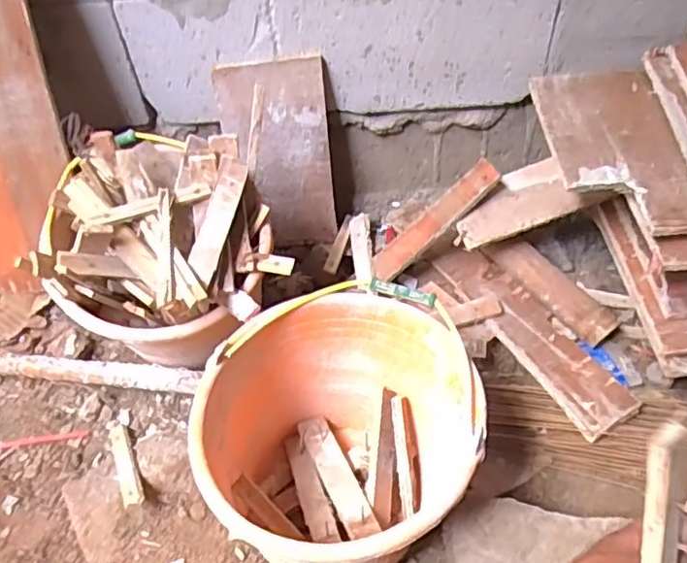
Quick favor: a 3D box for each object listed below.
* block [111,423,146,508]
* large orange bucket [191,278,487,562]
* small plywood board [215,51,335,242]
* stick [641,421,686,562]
[{"bbox_3d":[-0.283,0.236,0.800,0.024,0.015,0.147,-25,34,-16],"label":"block"},{"bbox_3d":[0.000,0.176,0.707,0.286,0.238,0.266,-2,50,2],"label":"large orange bucket"},{"bbox_3d":[-0.099,-0.194,0.976,0.161,0.301,0.010,-5,31,-1],"label":"small plywood board"},{"bbox_3d":[0.182,0.181,0.359,0.018,0.211,0.015,-3,15,2],"label":"stick"}]

